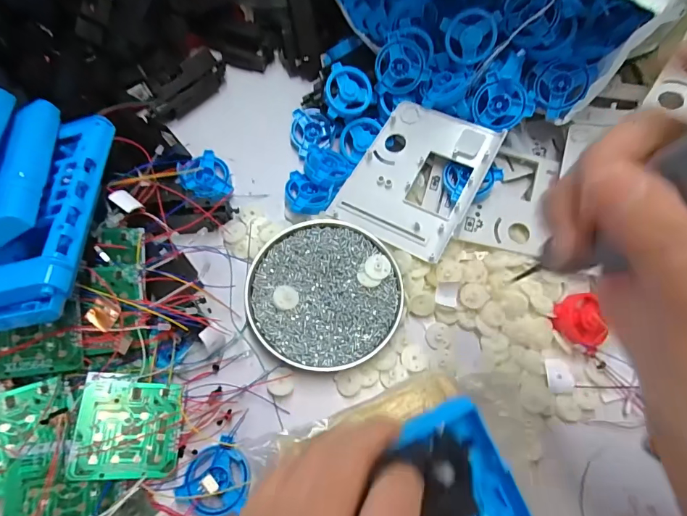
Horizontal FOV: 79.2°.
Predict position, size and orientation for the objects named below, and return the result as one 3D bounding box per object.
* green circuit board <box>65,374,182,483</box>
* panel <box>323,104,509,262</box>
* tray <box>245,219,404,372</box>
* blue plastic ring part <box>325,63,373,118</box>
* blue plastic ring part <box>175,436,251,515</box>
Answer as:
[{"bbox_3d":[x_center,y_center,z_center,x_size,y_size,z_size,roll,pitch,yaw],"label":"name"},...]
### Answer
[{"bbox_3d":[-0.163,0.130,0.318,0.072,0.004,0.069,10,66,-21],"label":"green circuit board"},{"bbox_3d":[0.070,-0.078,0.402,0.116,0.007,0.141,27,83,19],"label":"panel"},{"bbox_3d":[-0.016,0.030,0.374,0.133,0.023,0.132,1,68,-3],"label":"tray"},{"bbox_3d":[0.005,-0.169,0.425,0.046,0.008,0.054,14,88,-8],"label":"blue plastic ring part"},{"bbox_3d":[-0.094,0.167,0.315,0.050,0.012,0.051,1,68,-3],"label":"blue plastic ring part"}]

